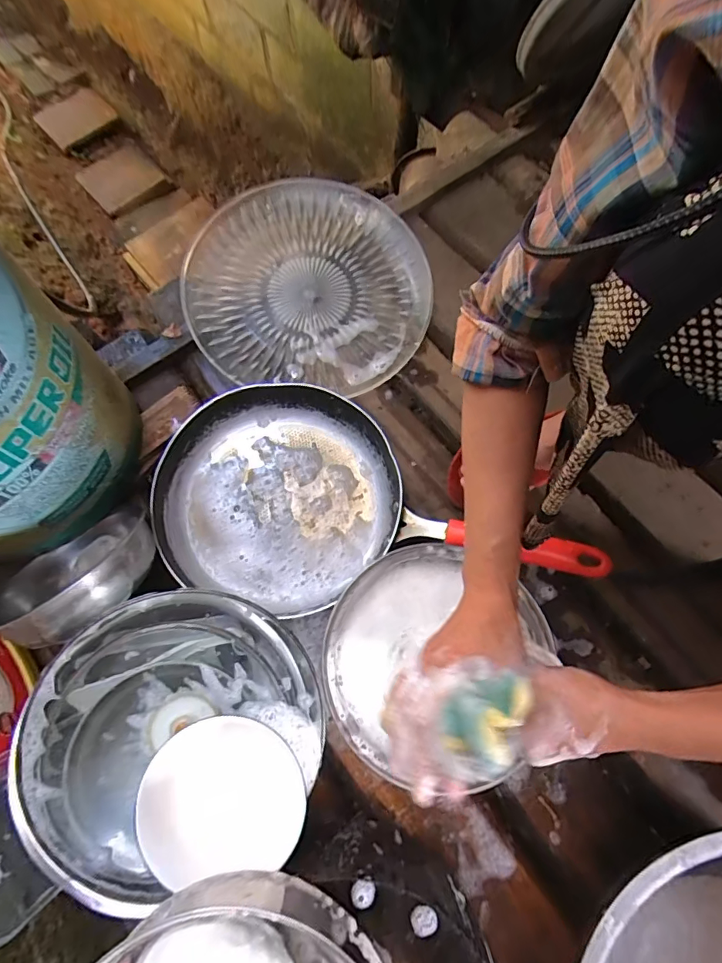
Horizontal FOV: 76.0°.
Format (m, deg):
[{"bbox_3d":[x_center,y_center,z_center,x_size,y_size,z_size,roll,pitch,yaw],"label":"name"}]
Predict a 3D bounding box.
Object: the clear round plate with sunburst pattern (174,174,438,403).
[{"bbox_3d":[-0.071,-0.278,0.649,0.323,0.064,0.312,0,72,0],"label":"clear round plate with sunburst pattern"}]

